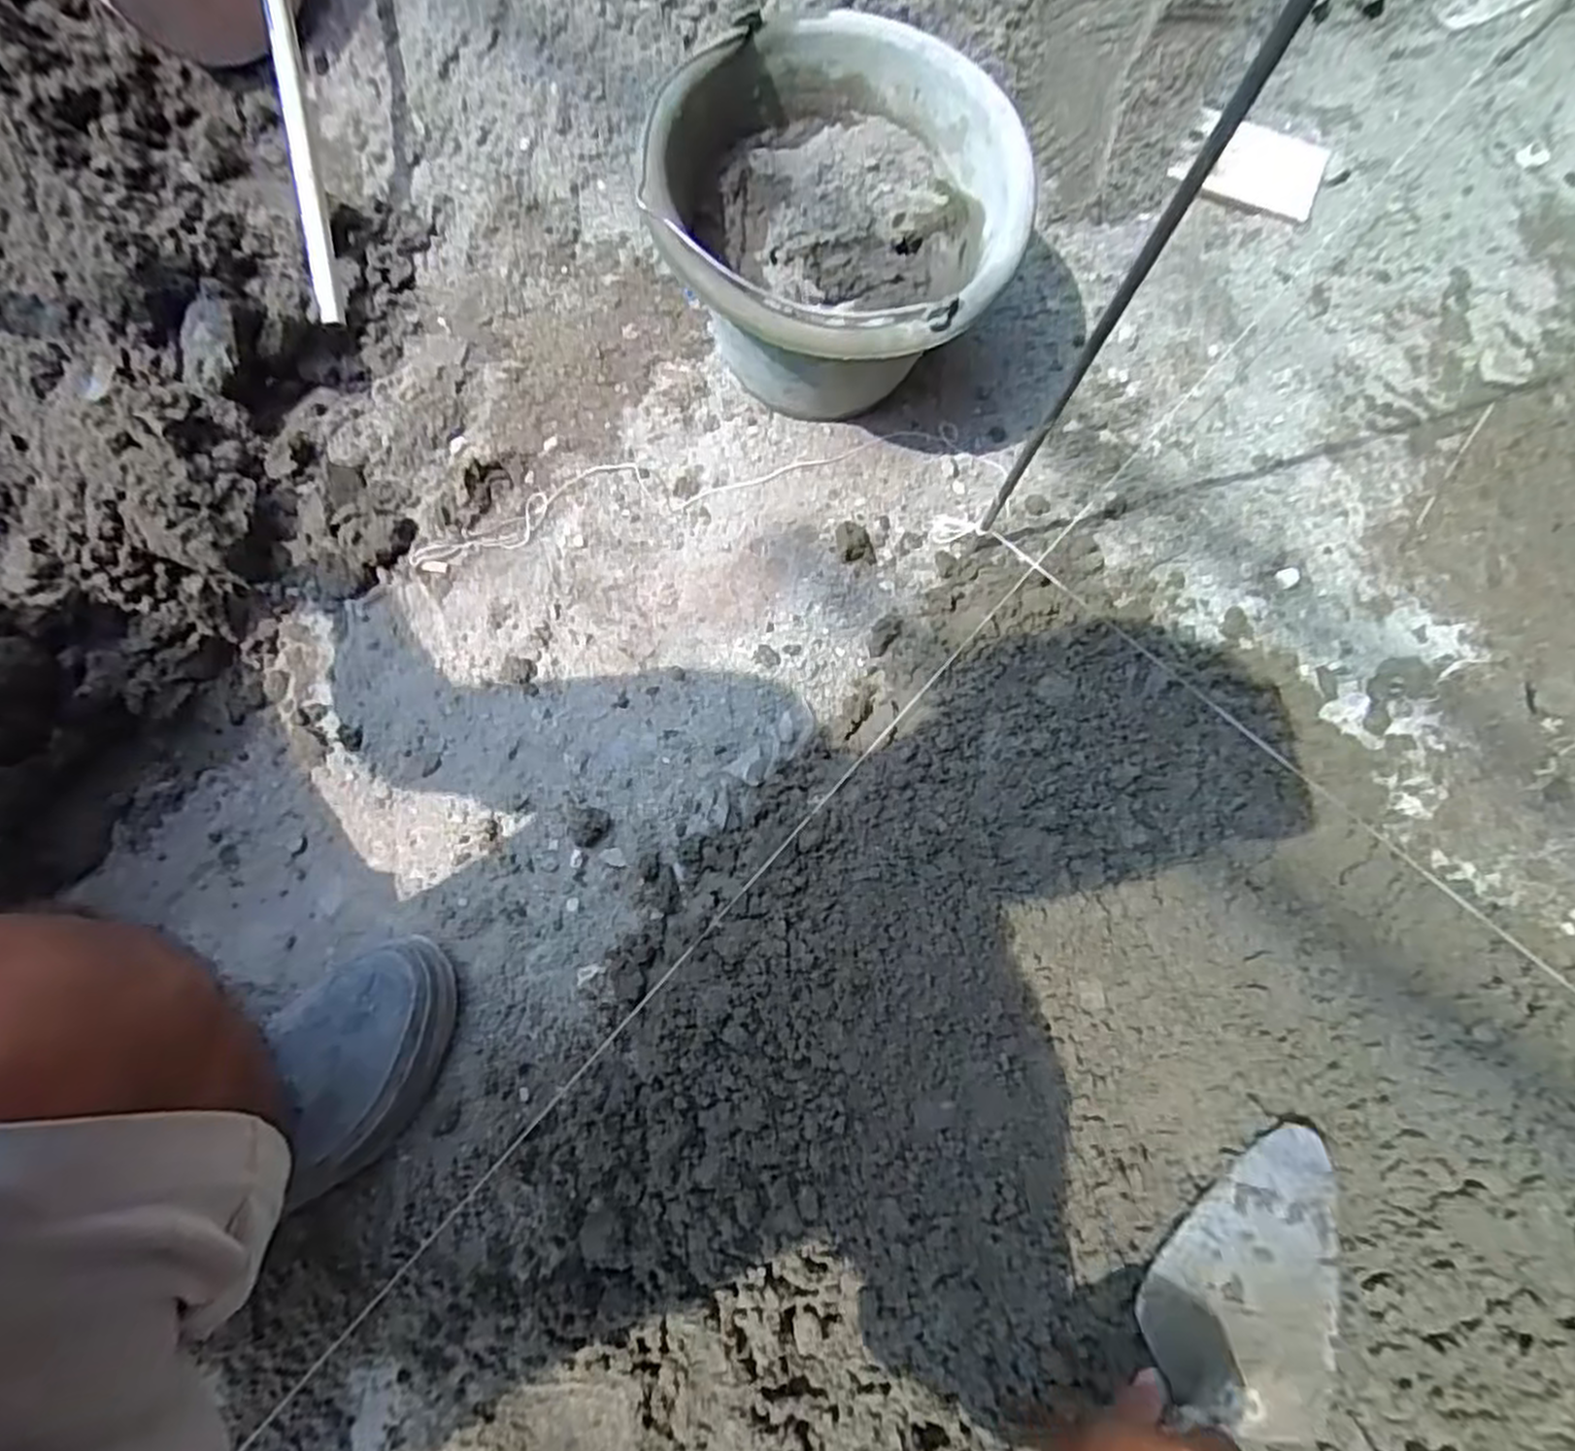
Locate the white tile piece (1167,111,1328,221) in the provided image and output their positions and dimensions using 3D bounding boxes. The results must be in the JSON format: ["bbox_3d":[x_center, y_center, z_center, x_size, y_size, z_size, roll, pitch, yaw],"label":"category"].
[{"bbox_3d":[0.441,-0.535,0.741,0.133,0.012,0.096,23,80,0],"label":"white tile piece"}]

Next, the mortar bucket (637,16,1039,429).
[{"bbox_3d":[0.036,-0.341,0.567,0.230,0.171,0.250,0,78,-1],"label":"mortar bucket"}]

